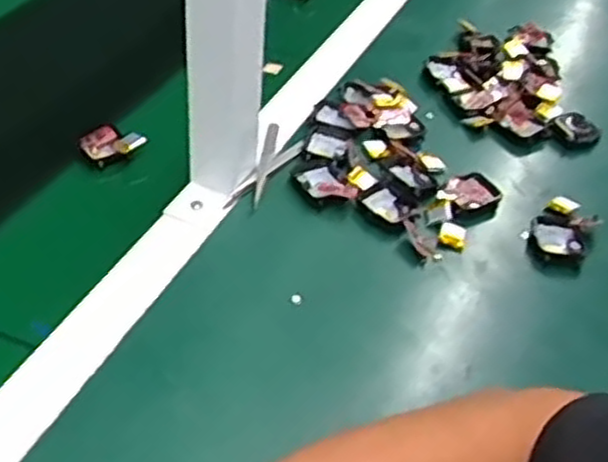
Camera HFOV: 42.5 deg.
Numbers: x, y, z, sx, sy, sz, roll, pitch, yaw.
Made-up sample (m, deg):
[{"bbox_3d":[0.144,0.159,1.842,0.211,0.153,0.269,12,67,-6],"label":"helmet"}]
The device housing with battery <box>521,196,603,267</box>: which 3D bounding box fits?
[{"bbox_3d":[0.198,0.002,0.604,0.045,0.015,0.073,29,47,22],"label":"device housing with battery"}]

